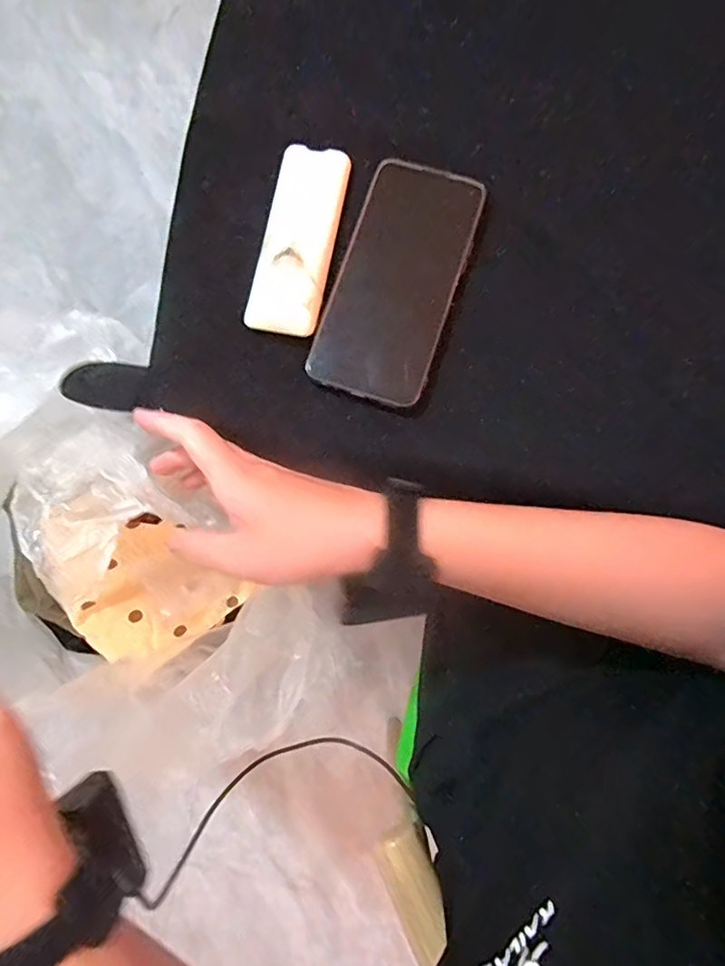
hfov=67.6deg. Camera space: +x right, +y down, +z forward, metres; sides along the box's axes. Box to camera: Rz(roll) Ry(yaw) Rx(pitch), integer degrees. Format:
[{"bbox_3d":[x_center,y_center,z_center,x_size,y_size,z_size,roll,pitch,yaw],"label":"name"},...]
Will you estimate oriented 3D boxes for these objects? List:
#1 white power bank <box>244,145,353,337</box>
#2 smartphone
[{"bbox_3d":[-0.043,-0.163,0.357,0.048,0.018,0.129,10,79,1],"label":"white power bank"},{"bbox_3d":[0.022,-0.134,0.357,0.077,0.016,0.161,18,82,5],"label":"smartphone"}]

